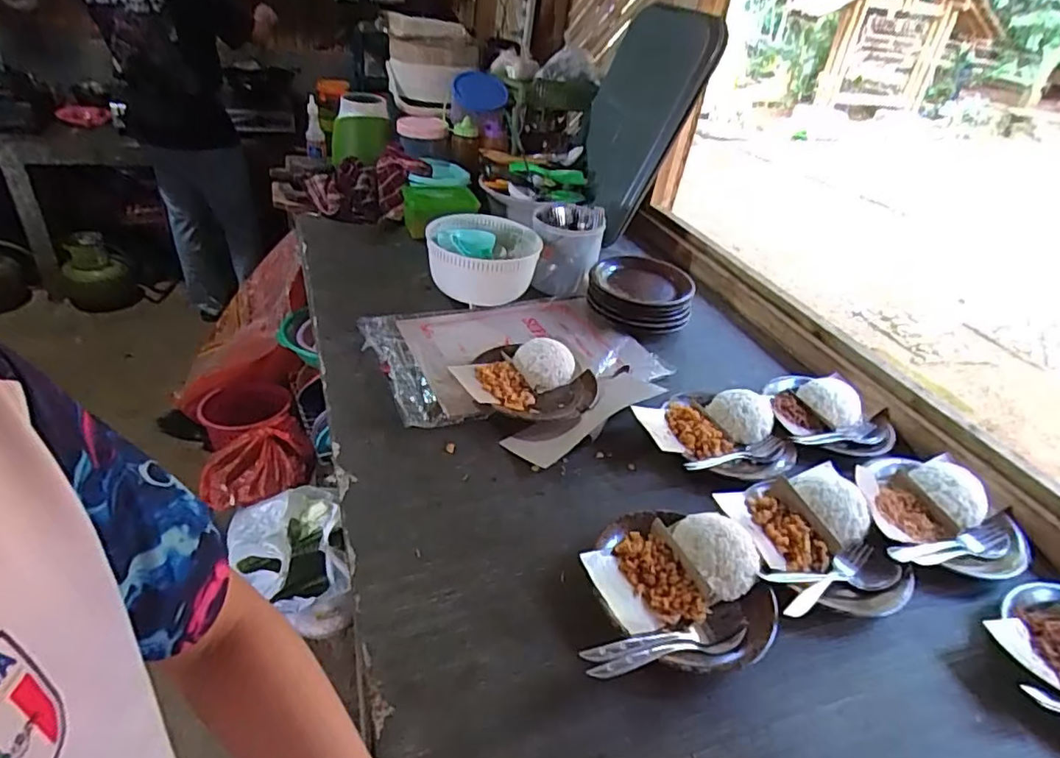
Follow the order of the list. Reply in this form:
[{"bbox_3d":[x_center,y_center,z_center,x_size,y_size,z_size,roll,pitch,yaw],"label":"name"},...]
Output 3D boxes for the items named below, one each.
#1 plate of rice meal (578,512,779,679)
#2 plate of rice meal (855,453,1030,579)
[{"bbox_3d":[0.144,0.208,0.604,0.207,0.058,0.178,-1,36,-12],"label":"plate of rice meal"},{"bbox_3d":[0.504,0.158,0.738,0.195,0.045,0.185,5,35,-4],"label":"plate of rice meal"}]

